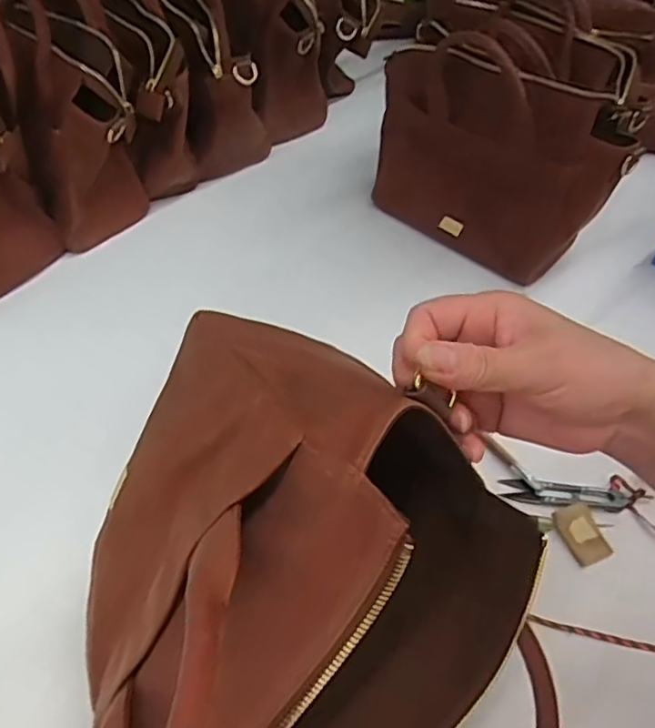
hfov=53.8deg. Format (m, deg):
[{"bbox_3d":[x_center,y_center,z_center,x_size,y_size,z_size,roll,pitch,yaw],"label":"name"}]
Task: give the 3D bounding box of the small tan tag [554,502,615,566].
[{"bbox_3d":[0.206,0.136,0.522,0.035,0.008,0.048,-18,51,-16],"label":"small tan tag"}]

